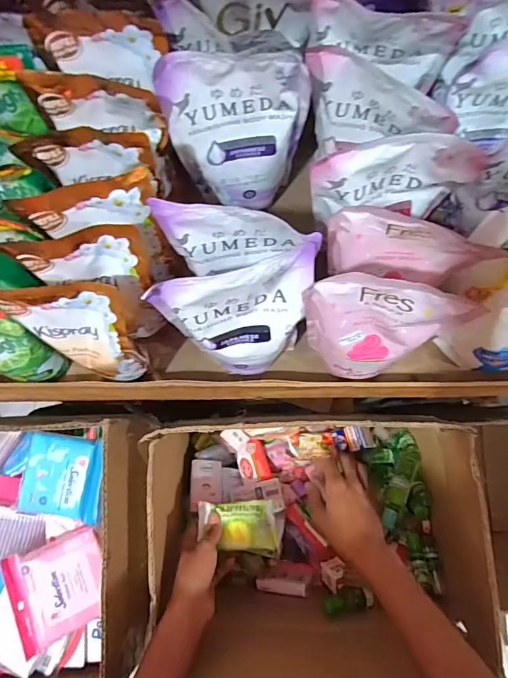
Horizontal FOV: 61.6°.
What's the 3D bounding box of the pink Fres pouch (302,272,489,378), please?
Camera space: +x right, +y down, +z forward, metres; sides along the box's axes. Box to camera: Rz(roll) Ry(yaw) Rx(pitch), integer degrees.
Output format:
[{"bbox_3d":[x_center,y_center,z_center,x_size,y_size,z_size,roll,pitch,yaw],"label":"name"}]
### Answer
[{"bbox_3d":[0.104,-0.001,0.383,0.127,0.150,0.063,12,82,5],"label":"pink Fres pouch"}]

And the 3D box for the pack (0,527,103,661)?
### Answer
[{"bbox_3d":[-0.216,0.278,0.476,0.100,0.028,0.100,-19,77,-14],"label":"pack"}]

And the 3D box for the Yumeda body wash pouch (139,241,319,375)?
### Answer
[{"bbox_3d":[-0.003,-0.012,0.391,0.128,0.175,0.065,-18,81,1],"label":"Yumeda body wash pouch"}]

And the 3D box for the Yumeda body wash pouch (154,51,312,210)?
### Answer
[{"bbox_3d":[-0.013,-0.194,0.422,0.126,0.167,0.053,-2,81,3],"label":"Yumeda body wash pouch"}]

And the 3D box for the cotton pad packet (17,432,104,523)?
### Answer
[{"bbox_3d":[-0.226,0.164,0.507,0.091,0.015,0.093,6,82,4],"label":"cotton pad packet"}]

